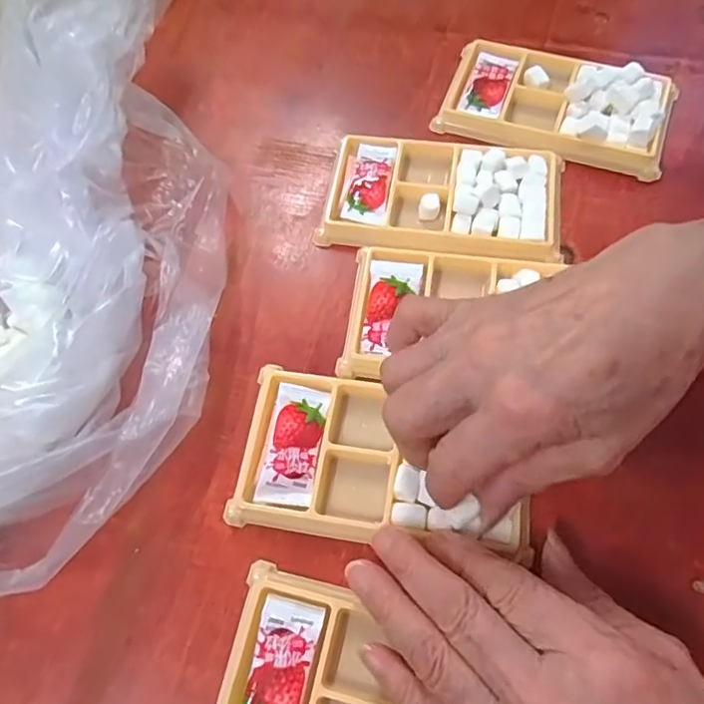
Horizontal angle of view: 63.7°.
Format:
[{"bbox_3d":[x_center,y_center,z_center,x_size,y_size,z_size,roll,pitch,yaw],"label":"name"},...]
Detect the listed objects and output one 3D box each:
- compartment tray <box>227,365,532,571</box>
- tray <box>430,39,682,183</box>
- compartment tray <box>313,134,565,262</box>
[{"bbox_3d":[0.016,0.051,0.270,0.135,0.014,0.077,9,66,6],"label":"compartment tray"},{"bbox_3d":[0.128,-0.158,0.354,0.136,0.023,0.074,19,68,11],"label":"tray"},{"bbox_3d":[0.054,-0.092,0.333,0.132,0.016,0.080,10,66,8],"label":"compartment tray"}]

